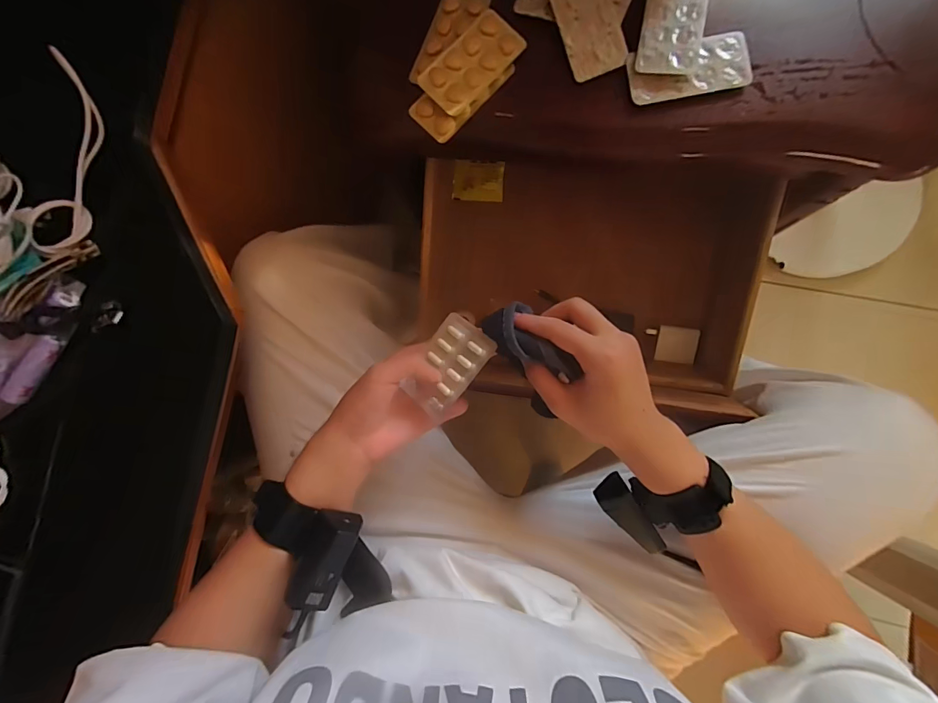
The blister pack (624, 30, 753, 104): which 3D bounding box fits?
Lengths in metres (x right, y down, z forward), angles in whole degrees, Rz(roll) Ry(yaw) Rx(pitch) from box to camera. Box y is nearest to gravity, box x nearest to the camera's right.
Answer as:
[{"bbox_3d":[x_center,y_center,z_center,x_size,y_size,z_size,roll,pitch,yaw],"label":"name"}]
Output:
[{"bbox_3d":[0.178,-0.231,0.328,0.091,0.009,0.046,-7,85,6],"label":"blister pack"}]

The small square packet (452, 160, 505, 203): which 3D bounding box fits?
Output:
[{"bbox_3d":[0.013,-0.236,0.563,0.069,0.008,0.051,7,108,9],"label":"small square packet"}]

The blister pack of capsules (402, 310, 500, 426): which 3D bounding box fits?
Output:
[{"bbox_3d":[-0.018,0.011,0.339,0.054,0.008,0.077,37,93,29],"label":"blister pack of capsules"}]

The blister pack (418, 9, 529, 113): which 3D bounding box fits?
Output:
[{"bbox_3d":[0.002,-0.248,0.349,0.047,0.010,0.089,44,92,7],"label":"blister pack"}]

